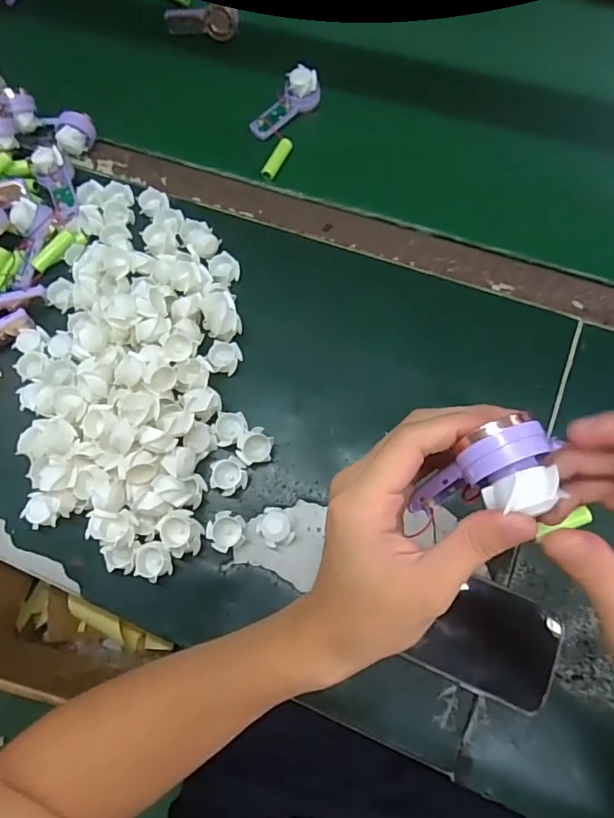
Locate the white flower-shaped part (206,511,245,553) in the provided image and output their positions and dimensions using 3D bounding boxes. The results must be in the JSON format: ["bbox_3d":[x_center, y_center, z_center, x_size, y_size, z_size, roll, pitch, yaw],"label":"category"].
[{"bbox_3d":[-0.068,0.103,0.429,0.032,0.013,0.030,-1,71,4],"label":"white flower-shaped part"}]

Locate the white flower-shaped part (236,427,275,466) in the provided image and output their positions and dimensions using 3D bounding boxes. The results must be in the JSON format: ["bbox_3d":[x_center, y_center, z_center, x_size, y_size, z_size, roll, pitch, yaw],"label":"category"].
[{"bbox_3d":[-0.045,0.034,0.450,0.030,0.023,0.032,-1,71,4],"label":"white flower-shaped part"}]

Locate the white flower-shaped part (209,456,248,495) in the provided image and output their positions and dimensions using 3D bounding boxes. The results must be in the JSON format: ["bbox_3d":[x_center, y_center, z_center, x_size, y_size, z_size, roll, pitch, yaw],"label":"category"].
[{"bbox_3d":[-0.068,0.060,0.446,0.031,0.017,0.030,-1,71,4],"label":"white flower-shaped part"}]

